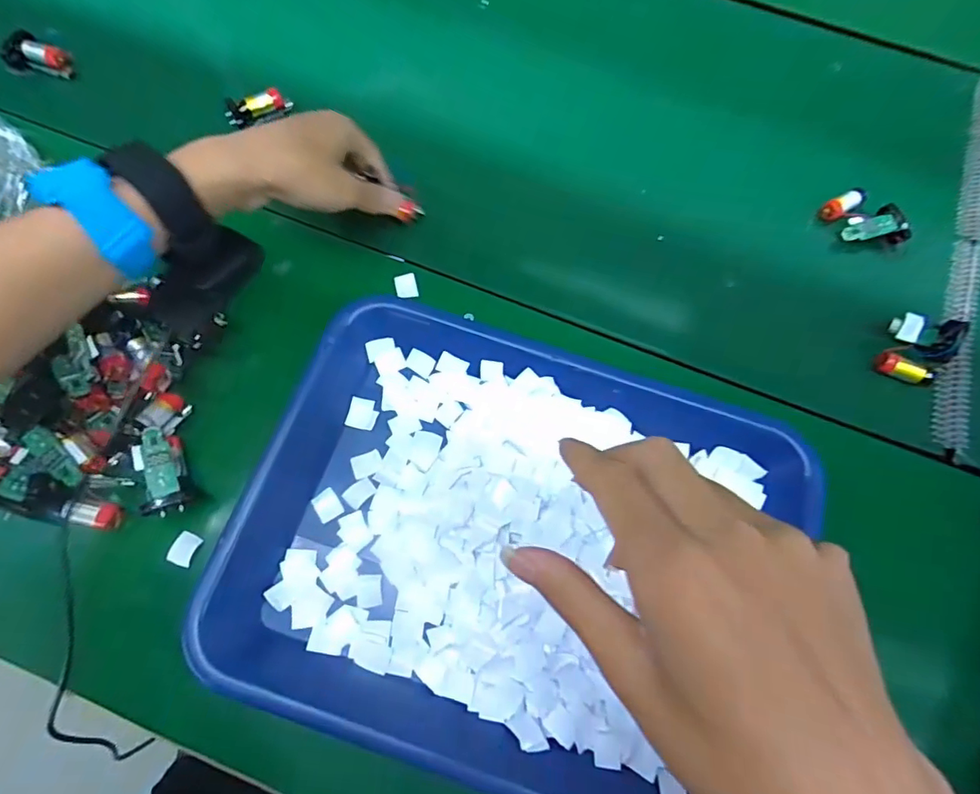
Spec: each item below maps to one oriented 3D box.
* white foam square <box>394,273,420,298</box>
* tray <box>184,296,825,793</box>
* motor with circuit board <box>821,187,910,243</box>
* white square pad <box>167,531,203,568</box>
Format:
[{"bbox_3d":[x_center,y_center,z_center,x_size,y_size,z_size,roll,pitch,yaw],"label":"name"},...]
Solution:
[{"bbox_3d":[-0.065,-0.085,0.395,0.016,0.005,0.019,-14,92,-8],"label":"white foam square"},{"bbox_3d":[0.019,0.088,0.316,0.321,0.040,0.257,18,74,5],"label":"tray"},{"bbox_3d":[0.311,-0.147,0.423,0.049,0.015,0.055,-20,75,-6],"label":"motor with circuit board"},{"bbox_3d":[-0.192,0.096,0.322,0.014,0.006,0.019,13,74,3],"label":"white square pad"}]

